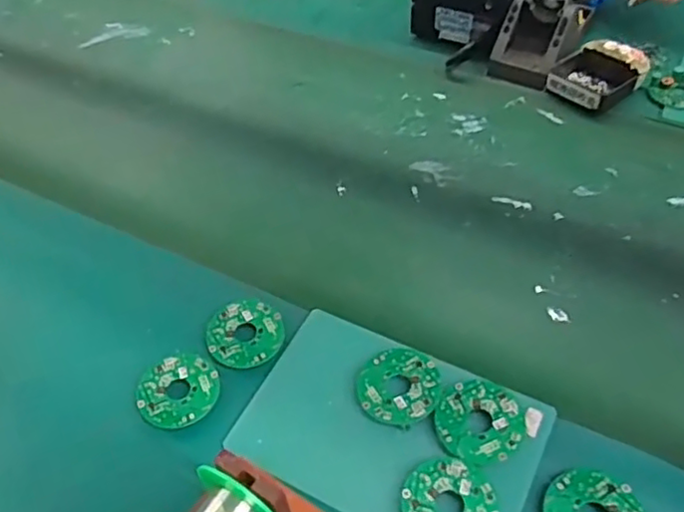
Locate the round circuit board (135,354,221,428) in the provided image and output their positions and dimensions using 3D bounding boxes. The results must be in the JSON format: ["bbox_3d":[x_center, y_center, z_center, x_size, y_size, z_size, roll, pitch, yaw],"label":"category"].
[{"bbox_3d":[-0.134,0.109,0.531,0.066,0.009,0.063,-1,49,2],"label":"round circuit board"}]

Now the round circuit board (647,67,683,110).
[{"bbox_3d":[0.387,-0.192,0.749,0.053,0.025,0.061,-27,53,-19],"label":"round circuit board"}]

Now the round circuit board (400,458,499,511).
[{"bbox_3d":[0.074,0.173,0.451,0.063,0.004,0.062,-3,55,4],"label":"round circuit board"}]

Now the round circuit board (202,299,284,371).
[{"bbox_3d":[-0.084,0.065,0.557,0.065,0.009,0.061,-2,49,1],"label":"round circuit board"}]

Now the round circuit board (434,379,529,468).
[{"bbox_3d":[0.105,0.125,0.488,0.063,0.013,0.064,-1,49,2],"label":"round circuit board"}]

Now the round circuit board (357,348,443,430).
[{"bbox_3d":[0.045,0.103,0.514,0.064,0.008,0.064,-5,46,6],"label":"round circuit board"}]

